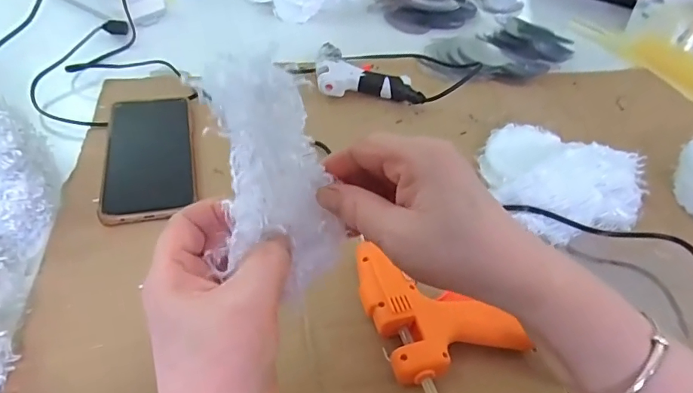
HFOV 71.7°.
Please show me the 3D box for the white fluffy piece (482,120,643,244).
[{"bbox_3d":[0.202,-0.024,0.465,0.135,0.045,0.141,5,42,-4],"label":"white fluffy piece"}]

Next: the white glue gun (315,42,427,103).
[{"bbox_3d":[0.027,-0.145,0.583,0.126,0.032,0.095,7,42,-1],"label":"white glue gun"}]

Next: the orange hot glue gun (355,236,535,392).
[{"bbox_3d":[0.048,0.085,0.338,0.082,0.028,0.128,-30,54,-31],"label":"orange hot glue gun"}]

